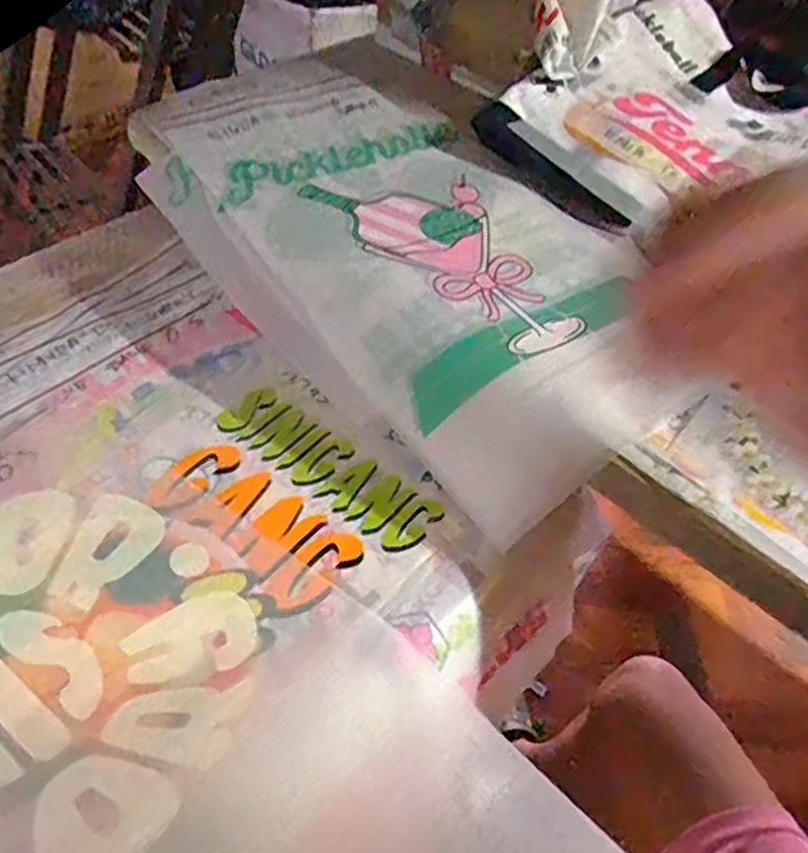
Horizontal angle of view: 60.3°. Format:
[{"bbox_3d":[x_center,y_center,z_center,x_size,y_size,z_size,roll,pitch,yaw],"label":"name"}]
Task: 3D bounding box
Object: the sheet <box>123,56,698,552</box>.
[{"bbox_3d":[-0.018,-0.198,0.690,0.321,0.065,0.664,-34,60,-22],"label":"sheet"}]

